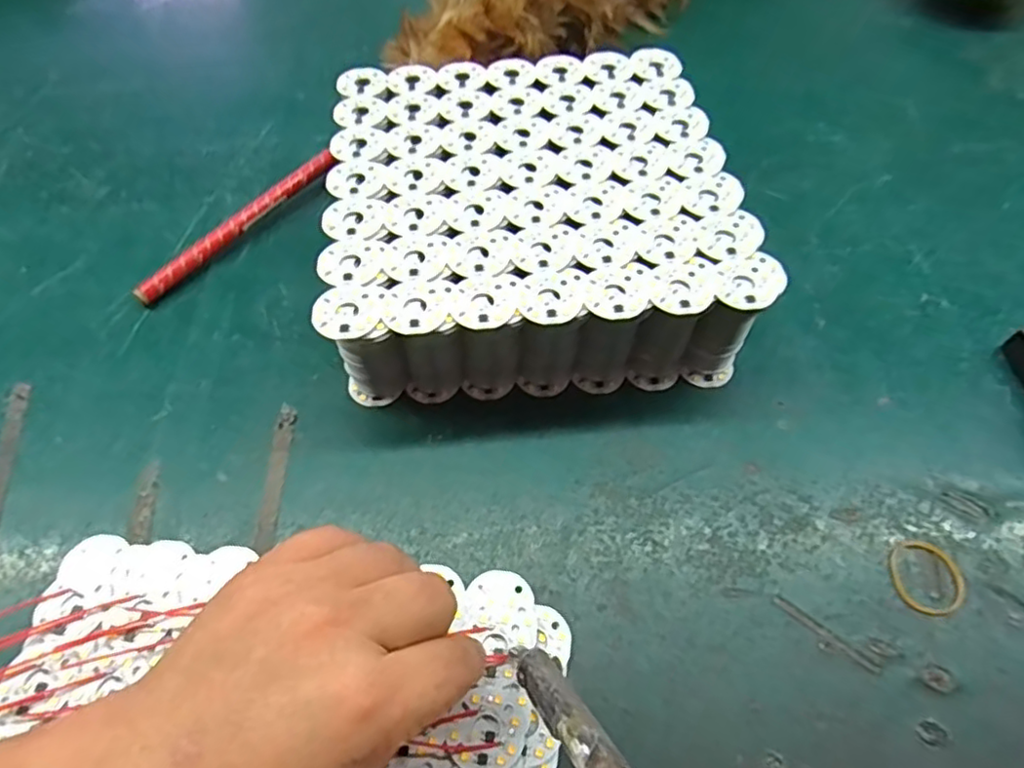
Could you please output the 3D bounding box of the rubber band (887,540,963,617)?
[{"bbox_3d":[0.192,0.089,0.288,0.033,0.004,0.035,0,57,0],"label":"rubber band"}]

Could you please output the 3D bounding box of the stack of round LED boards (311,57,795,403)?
[{"bbox_3d":[0.009,-0.096,0.366,0.212,0.072,0.210,-6,57,-4],"label":"stack of round LED boards"}]

